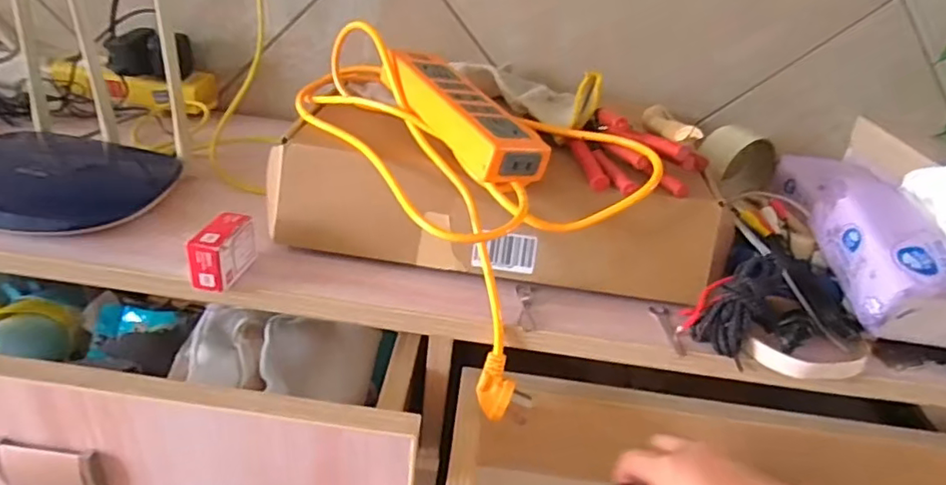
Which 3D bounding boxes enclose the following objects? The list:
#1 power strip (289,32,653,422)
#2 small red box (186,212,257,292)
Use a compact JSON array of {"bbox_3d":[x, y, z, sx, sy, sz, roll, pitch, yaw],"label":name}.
[{"bbox_3d":[-0.029,-0.057,0.515,0.174,0.191,0.333,-21,41,-40],"label":"power strip"},{"bbox_3d":[-0.186,0.006,0.430,0.025,0.037,0.054,9,30,3],"label":"small red box"}]

